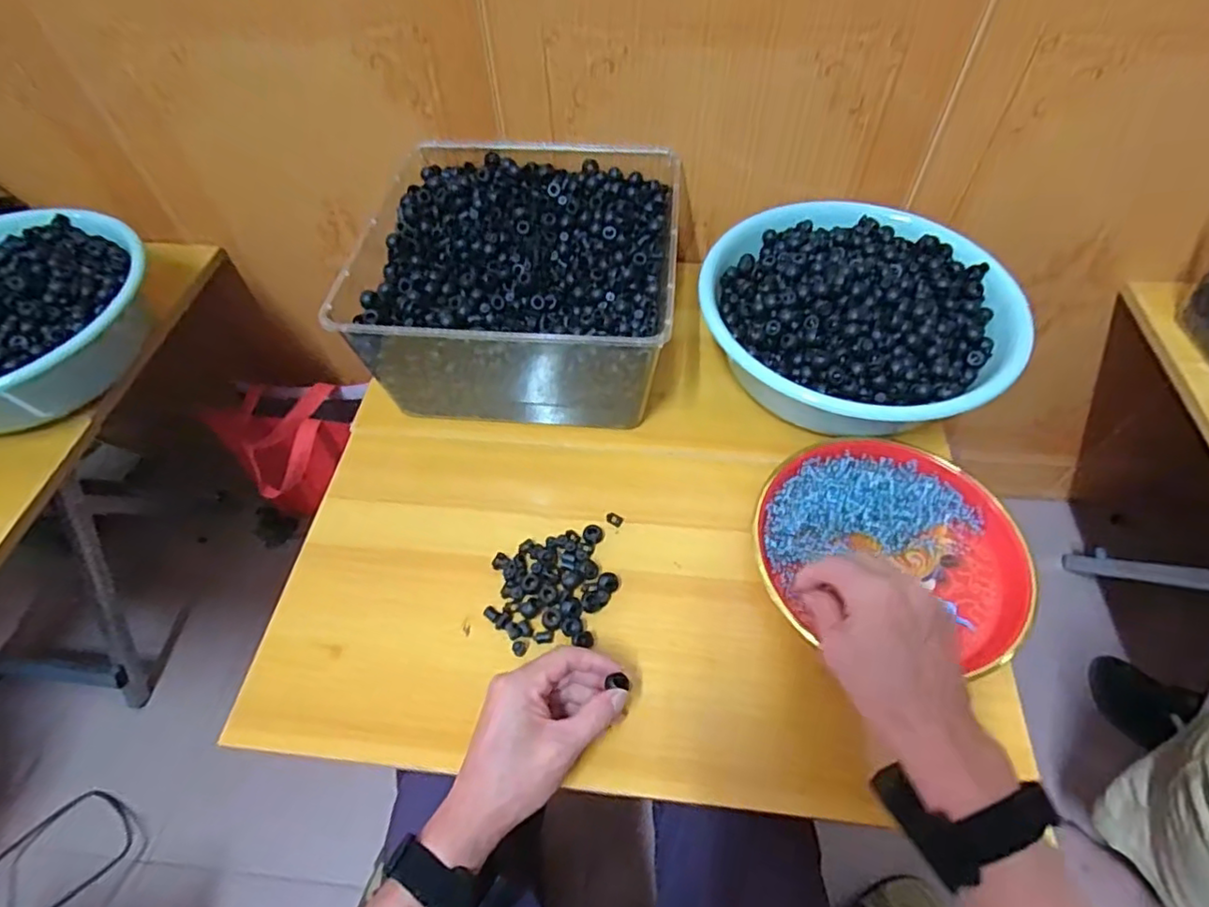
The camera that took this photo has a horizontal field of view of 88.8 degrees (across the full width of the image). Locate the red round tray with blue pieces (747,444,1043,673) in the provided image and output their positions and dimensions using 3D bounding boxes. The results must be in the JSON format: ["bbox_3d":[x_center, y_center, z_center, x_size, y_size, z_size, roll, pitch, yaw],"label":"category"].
[{"bbox_3d":[0.240,0.072,0.528,0.212,0.027,0.189,7,55,7],"label":"red round tray with blue pieces"}]

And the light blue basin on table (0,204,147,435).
[{"bbox_3d":[-0.627,-0.129,0.652,0.237,0.111,0.296,34,62,22],"label":"light blue basin on table"}]

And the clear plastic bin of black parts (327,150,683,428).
[{"bbox_3d":[-0.078,-0.179,0.644,0.291,0.129,0.283,4,55,4],"label":"clear plastic bin of black parts"}]

